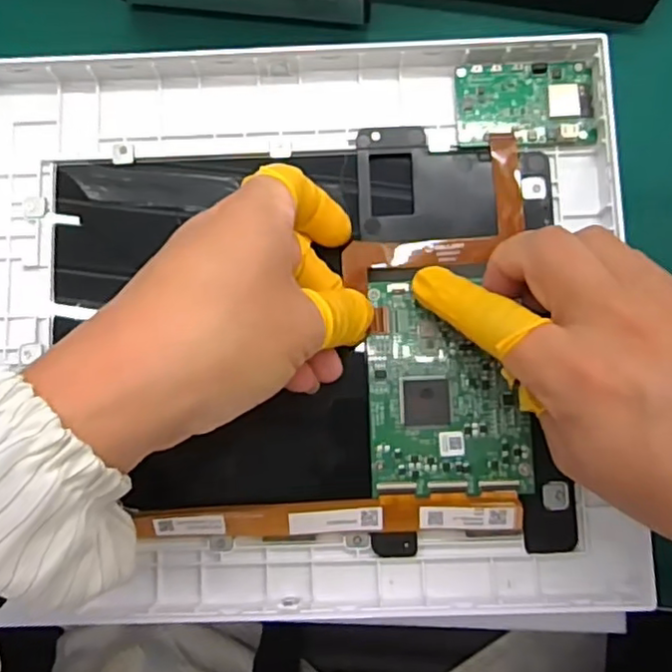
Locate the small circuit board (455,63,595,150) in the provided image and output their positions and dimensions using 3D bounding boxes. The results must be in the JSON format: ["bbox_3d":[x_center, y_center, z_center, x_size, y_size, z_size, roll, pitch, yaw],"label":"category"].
[{"bbox_3d":[0.089,-0.109,0.297,0.064,0.004,0.039,-1,82,1],"label":"small circuit board"}]

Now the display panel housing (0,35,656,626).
[{"bbox_3d":[-0.024,-0.007,0.287,0.298,0.021,0.250,-1,82,1],"label":"display panel housing"}]

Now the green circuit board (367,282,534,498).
[{"bbox_3d":[0.049,0.022,0.276,0.068,0.004,0.090,-1,82,1],"label":"green circuit board"}]

